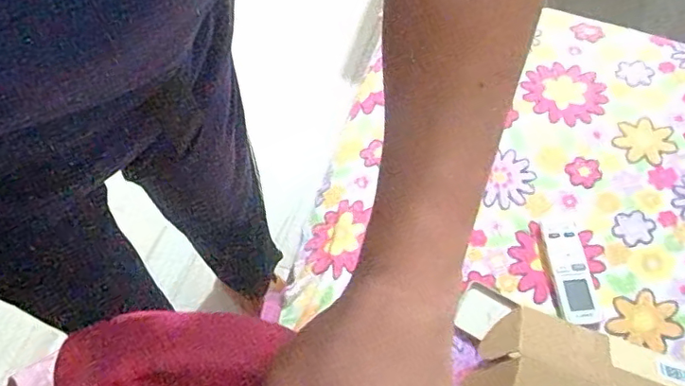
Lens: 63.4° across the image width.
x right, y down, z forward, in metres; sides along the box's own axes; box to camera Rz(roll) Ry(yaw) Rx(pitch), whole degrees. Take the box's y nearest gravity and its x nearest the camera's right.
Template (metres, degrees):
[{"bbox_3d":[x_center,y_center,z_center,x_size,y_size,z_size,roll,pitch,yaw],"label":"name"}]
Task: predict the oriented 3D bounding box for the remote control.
[{"bbox_3d":[0.308,0.105,0.750,0.053,0.018,0.139,-3,64,-3],"label":"remote control"}]

